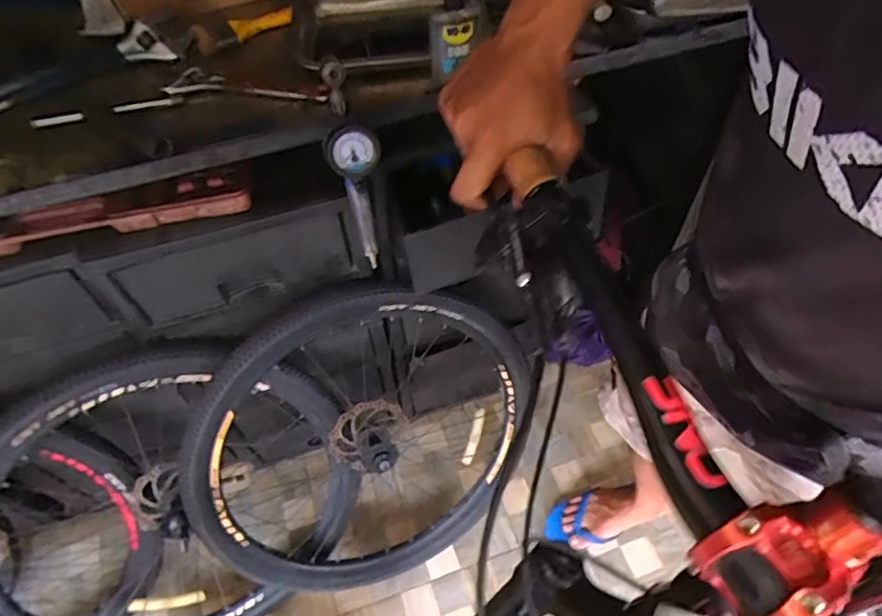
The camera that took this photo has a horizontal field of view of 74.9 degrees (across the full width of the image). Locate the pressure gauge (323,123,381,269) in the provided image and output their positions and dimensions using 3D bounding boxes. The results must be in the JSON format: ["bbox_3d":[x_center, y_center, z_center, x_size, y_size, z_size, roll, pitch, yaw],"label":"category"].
[{"bbox_3d":[-0.098,-0.137,0.716,0.055,0.199,0.031,-38,63,-22],"label":"pressure gauge"}]

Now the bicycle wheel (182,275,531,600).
[{"bbox_3d":[-0.110,0.262,1.031,0.645,0.648,0.138,-25,32,-13],"label":"bicycle wheel"}]

